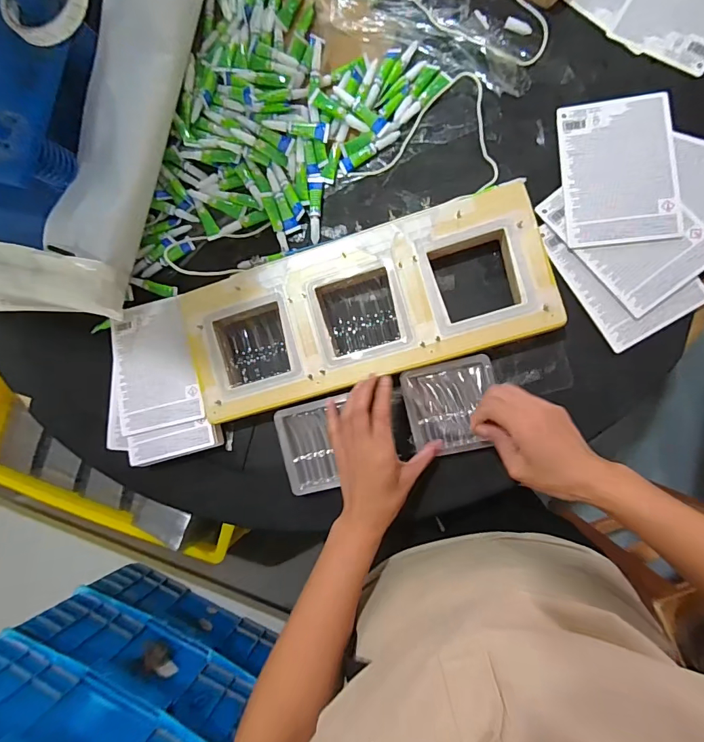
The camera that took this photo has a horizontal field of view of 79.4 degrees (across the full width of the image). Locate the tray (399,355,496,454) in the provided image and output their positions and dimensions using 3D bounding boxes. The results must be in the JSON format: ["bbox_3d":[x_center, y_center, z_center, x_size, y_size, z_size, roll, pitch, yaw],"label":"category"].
[{"bbox_3d":[0.115,0.042,0.488,0.100,0.017,0.104,-13,86,8],"label":"tray"}]

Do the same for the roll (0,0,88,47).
[{"bbox_3d":[-0.322,-0.387,0.439,0.091,0.019,0.088,0,88,9],"label":"roll"}]

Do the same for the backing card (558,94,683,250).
[{"bbox_3d":[0.301,-0.227,0.479,0.115,0.005,0.169,-2,84,12],"label":"backing card"}]

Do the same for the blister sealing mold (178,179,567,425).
[{"bbox_3d":[0.011,-0.072,0.505,0.423,0.037,0.169,-16,85,8],"label":"blister sealing mold"}]

